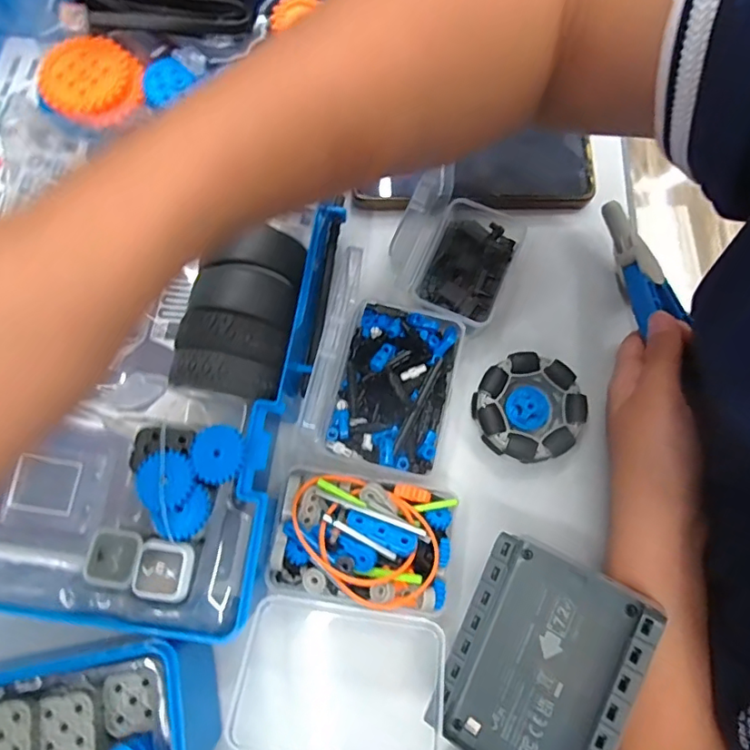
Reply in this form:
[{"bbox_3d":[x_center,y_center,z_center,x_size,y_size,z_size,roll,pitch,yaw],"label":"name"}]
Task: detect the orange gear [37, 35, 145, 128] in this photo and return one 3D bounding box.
[{"bbox_3d":[-0.160,-0.167,0.299,0.056,0.009,0.053,0,76,1],"label":"orange gear"}]

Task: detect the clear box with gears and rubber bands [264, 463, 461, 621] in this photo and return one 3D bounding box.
[{"bbox_3d":[-0.004,0.088,0.285,0.097,0.034,0.065,8,76,3],"label":"clear box with gears and rubber bands"}]

